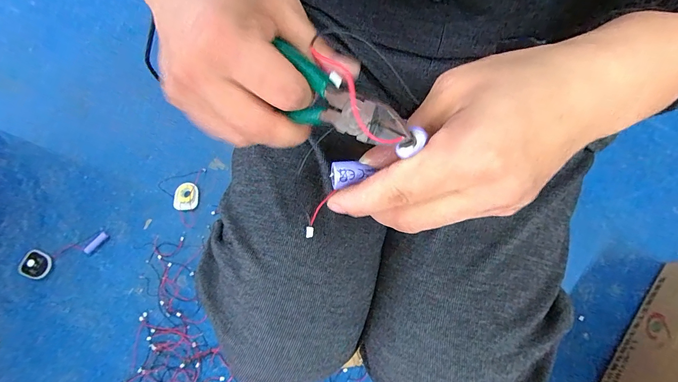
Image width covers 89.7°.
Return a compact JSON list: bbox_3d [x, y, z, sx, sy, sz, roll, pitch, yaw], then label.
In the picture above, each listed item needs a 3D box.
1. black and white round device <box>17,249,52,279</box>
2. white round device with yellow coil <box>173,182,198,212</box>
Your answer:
[{"bbox_3d":[-0.616,0.148,0.692,0.055,0.013,0.051,-1,72,2],"label":"black and white round device"},{"bbox_3d":[-0.328,0.013,0.725,0.056,0.010,0.060,-1,72,2],"label":"white round device with yellow coil"}]

